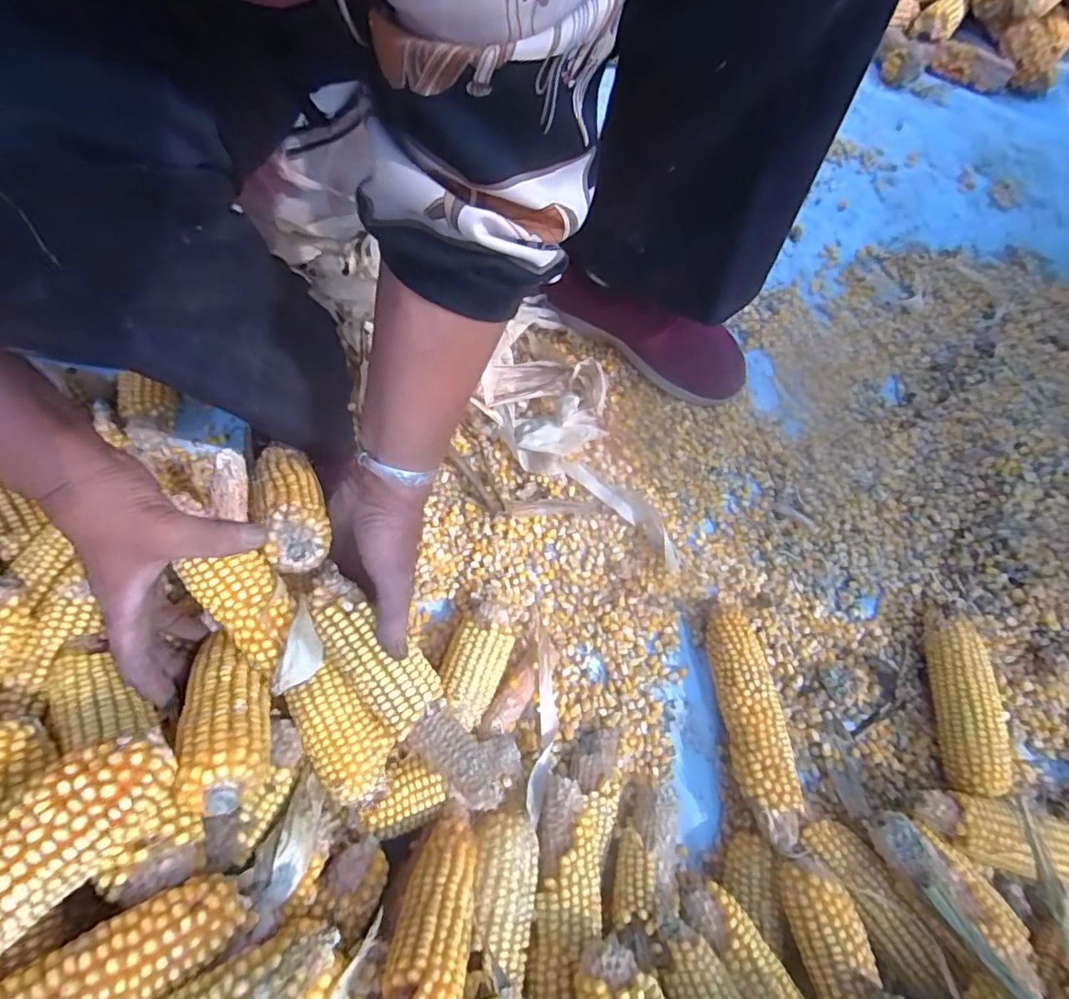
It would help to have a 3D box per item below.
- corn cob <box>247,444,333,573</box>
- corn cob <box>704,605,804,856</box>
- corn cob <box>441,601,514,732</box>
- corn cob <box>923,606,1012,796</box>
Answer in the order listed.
[{"bbox_3d":[-0.191,-0.006,0.433,0.047,0.037,0.152,-29,41,-10],"label":"corn cob"},{"bbox_3d":[0.186,0.188,0.479,0.049,0.052,0.192,-4,71,-3],"label":"corn cob"},{"bbox_3d":[-0.048,0.144,0.492,0.046,0.053,0.104,17,71,4],"label":"corn cob"},{"bbox_3d":[0.380,0.174,0.492,0.043,0.045,0.153,7,71,1],"label":"corn cob"}]

